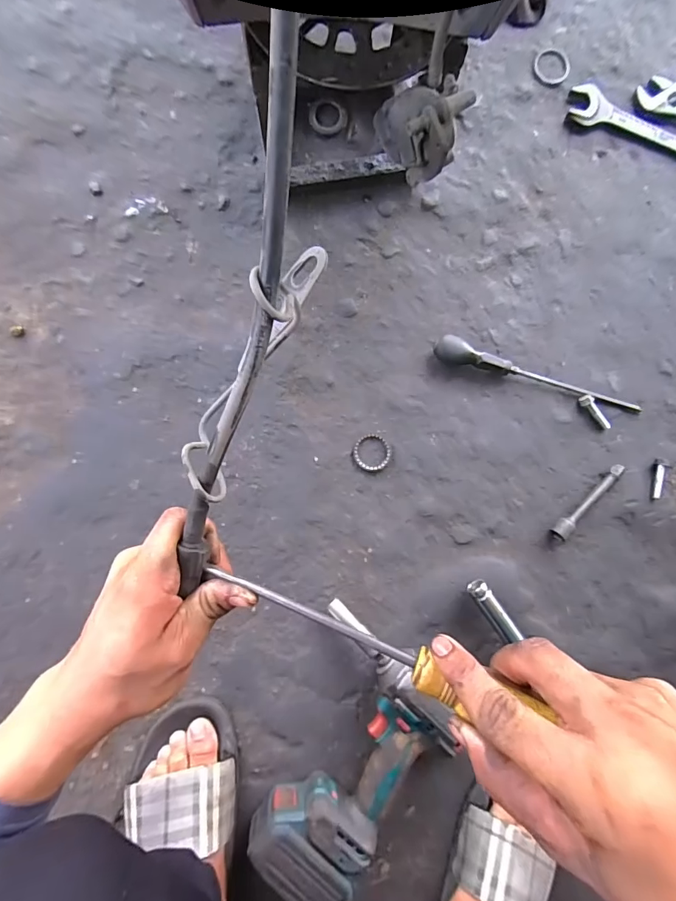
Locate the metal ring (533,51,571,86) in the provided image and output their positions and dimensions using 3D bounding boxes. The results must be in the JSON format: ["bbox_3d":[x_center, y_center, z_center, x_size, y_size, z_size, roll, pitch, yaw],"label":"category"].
[{"bbox_3d":[0.317,-0.569,0.622,0.055,0.005,0.052,0,85,-4],"label":"metal ring"}]

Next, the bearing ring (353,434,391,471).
[{"bbox_3d":[0.044,0.002,0.546,0.047,0.004,0.048,0,85,-4],"label":"bearing ring"}]

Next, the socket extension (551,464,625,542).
[{"bbox_3d":[0.330,0.066,0.549,0.130,0.020,0.022,-44,89,-6],"label":"socket extension"}]

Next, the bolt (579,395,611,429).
[{"bbox_3d":[0.347,-0.052,0.564,0.016,0.018,0.053,-41,89,-6],"label":"bolt"}]

